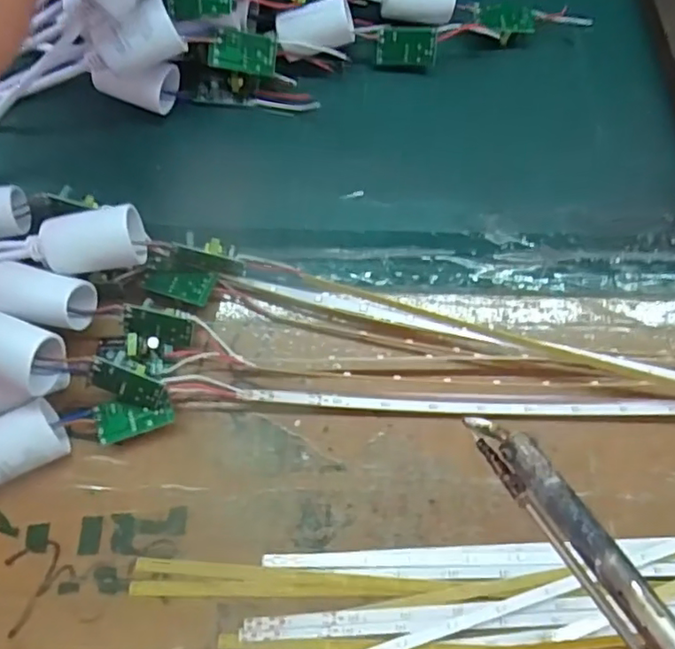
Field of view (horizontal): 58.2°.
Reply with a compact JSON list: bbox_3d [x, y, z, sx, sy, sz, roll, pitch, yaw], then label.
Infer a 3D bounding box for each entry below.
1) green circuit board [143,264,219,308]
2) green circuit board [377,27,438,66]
[{"bbox_3d":[-0.085,-0.023,0.327,0.036,0.008,0.021,18,75,3],"label":"green circuit board"},{"bbox_3d":[0.043,-0.171,0.374,0.036,0.022,0.006,-1,34,-3],"label":"green circuit board"}]

